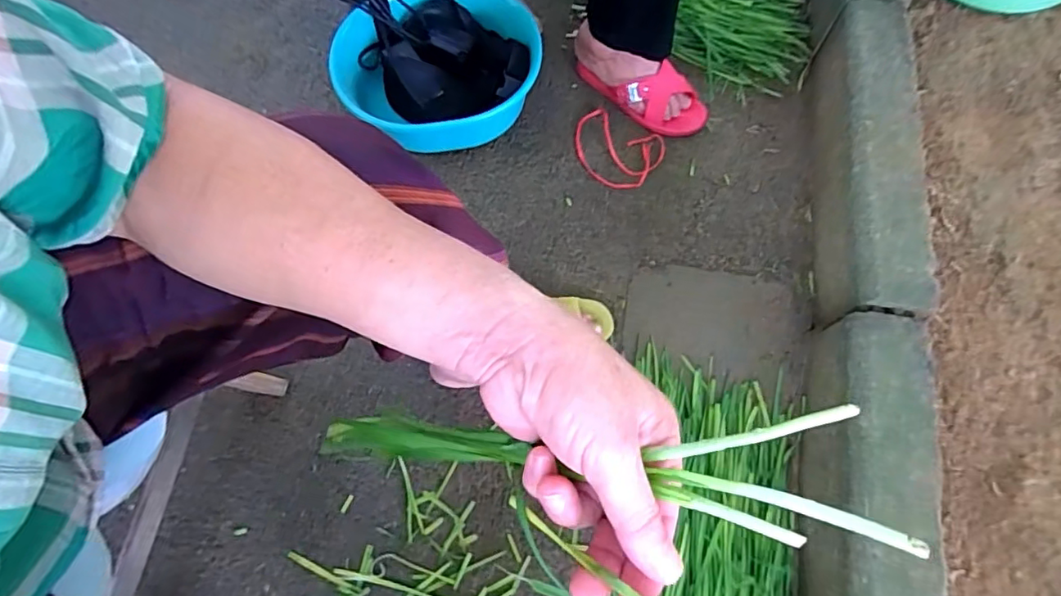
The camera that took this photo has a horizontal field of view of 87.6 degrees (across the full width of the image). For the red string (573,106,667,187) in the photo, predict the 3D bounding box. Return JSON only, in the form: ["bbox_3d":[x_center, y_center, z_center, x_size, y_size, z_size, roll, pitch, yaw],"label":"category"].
[{"bbox_3d":[0.133,-0.239,0.893,0.148,0.007,0.119,28,72,11],"label":"red string"}]

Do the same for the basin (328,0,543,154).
[{"bbox_3d":[-0.136,-0.359,0.885,0.284,0.115,0.299,0,69,1],"label":"basin"}]

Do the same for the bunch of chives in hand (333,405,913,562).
[{"bbox_3d":[0.004,0.075,0.282,0.313,0.033,0.046,-2,66,30],"label":"bunch of chives in hand"}]

